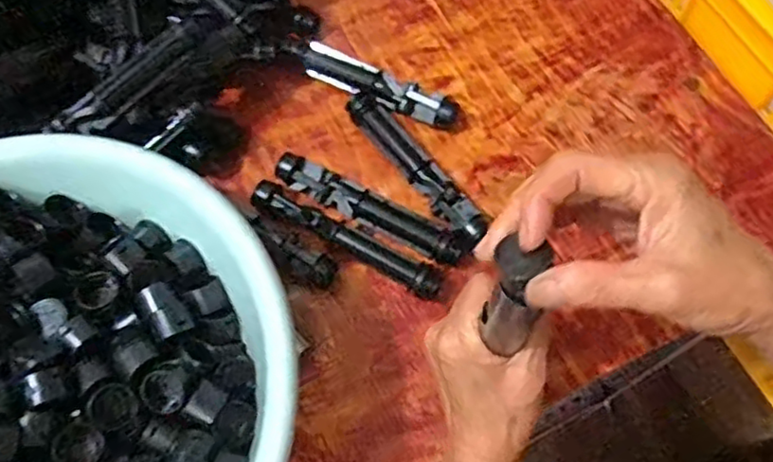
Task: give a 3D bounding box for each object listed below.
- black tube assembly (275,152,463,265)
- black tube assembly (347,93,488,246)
[{"bbox_3d":[-0.013,-0.015,0.475,0.143,0.018,0.023,28,69,12],"label":"black tube assembly"},{"bbox_3d":[0.021,-0.045,0.489,0.025,0.020,0.142,-34,70,-14],"label":"black tube assembly"}]

